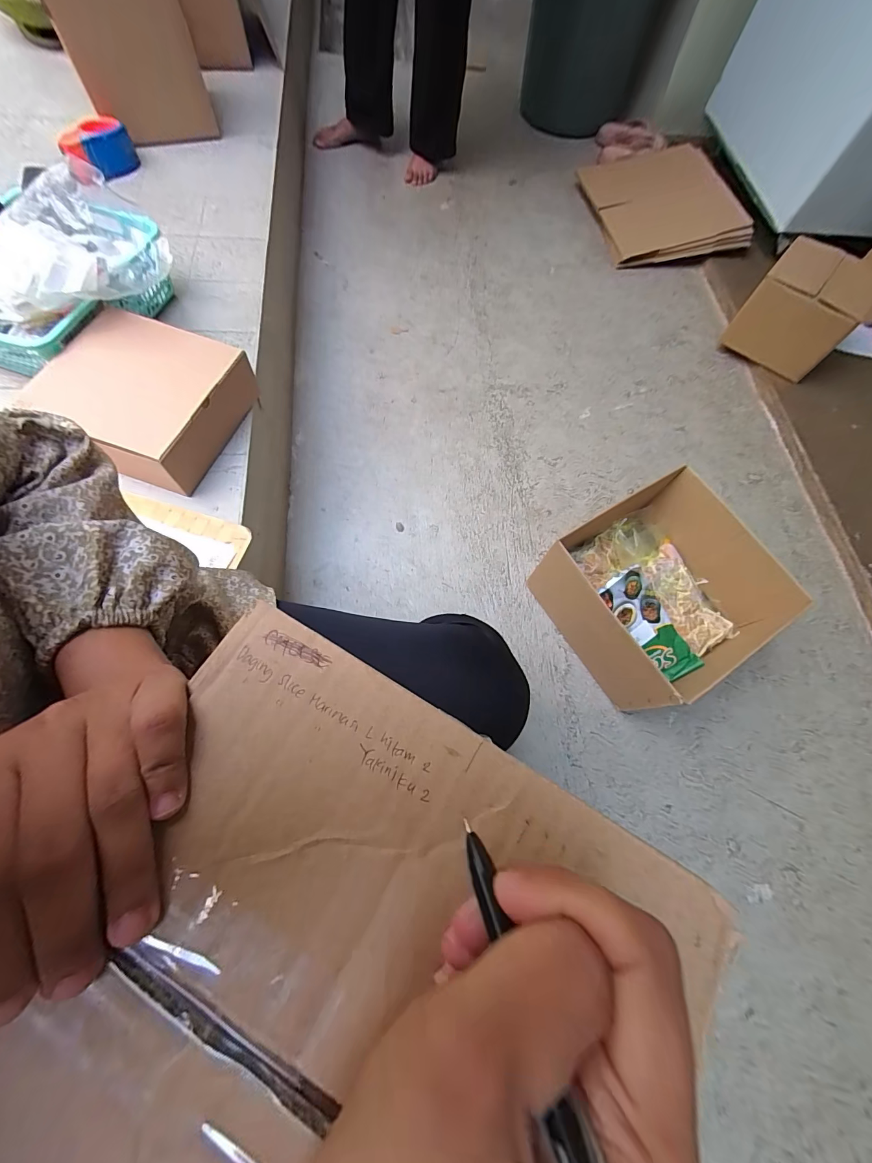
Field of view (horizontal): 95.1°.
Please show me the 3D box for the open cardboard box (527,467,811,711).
[{"bbox_3d":[0.401,0.017,0.717,0.300,0.168,0.322,-28,74,-14],"label":"open cardboard box"}]

